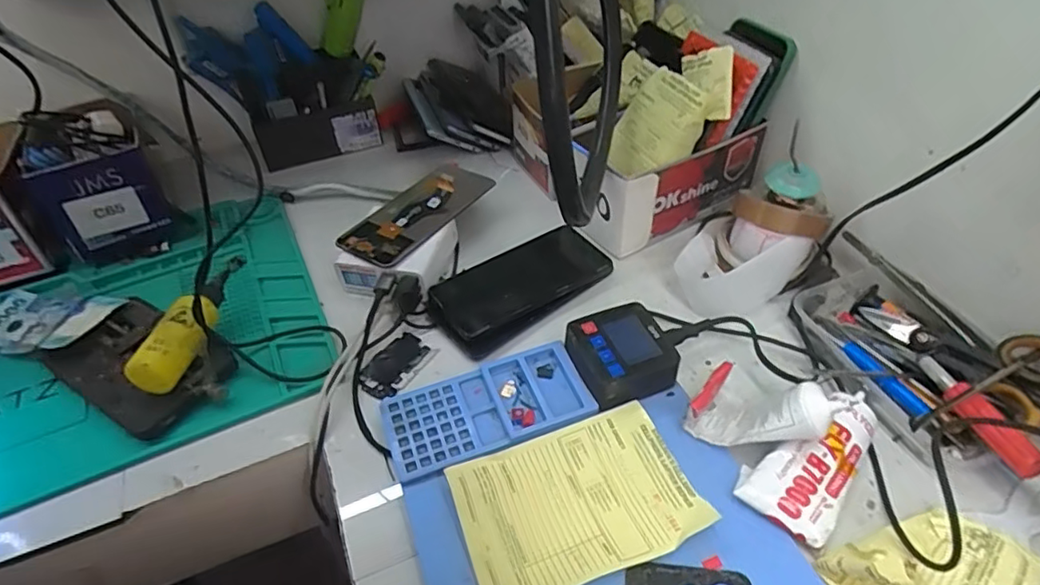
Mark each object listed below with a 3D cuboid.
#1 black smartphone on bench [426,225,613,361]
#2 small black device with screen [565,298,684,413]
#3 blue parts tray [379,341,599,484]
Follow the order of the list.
[{"bbox_3d":[0.003,-0.011,0.539,0.167,0.017,0.081,-31,50,-25],"label":"black smartphone on bench"},{"bbox_3d":[0.077,0.047,0.461,0.073,0.029,0.076,-17,46,-13],"label":"small black device with screen"},{"bbox_3d":[-0.023,0.085,0.441,0.149,0.009,0.071,-16,46,-13],"label":"blue parts tray"}]

